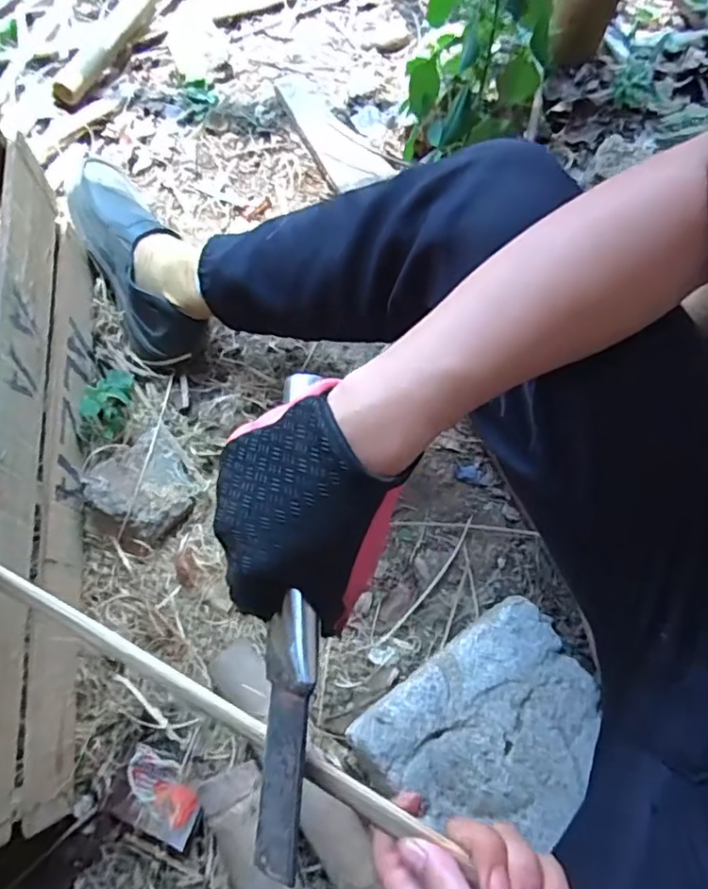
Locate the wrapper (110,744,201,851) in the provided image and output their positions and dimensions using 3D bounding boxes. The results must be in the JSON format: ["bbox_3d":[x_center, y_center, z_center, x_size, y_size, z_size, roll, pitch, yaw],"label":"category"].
[{"bbox_3d":[-0.180,0.327,0.568,0.077,0.015,0.065,23,73,7],"label":"wrapper"}]

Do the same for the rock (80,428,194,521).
[{"bbox_3d":[-0.219,0.037,0.629,0.089,0.042,0.096,0,72,0],"label":"rock"}]

